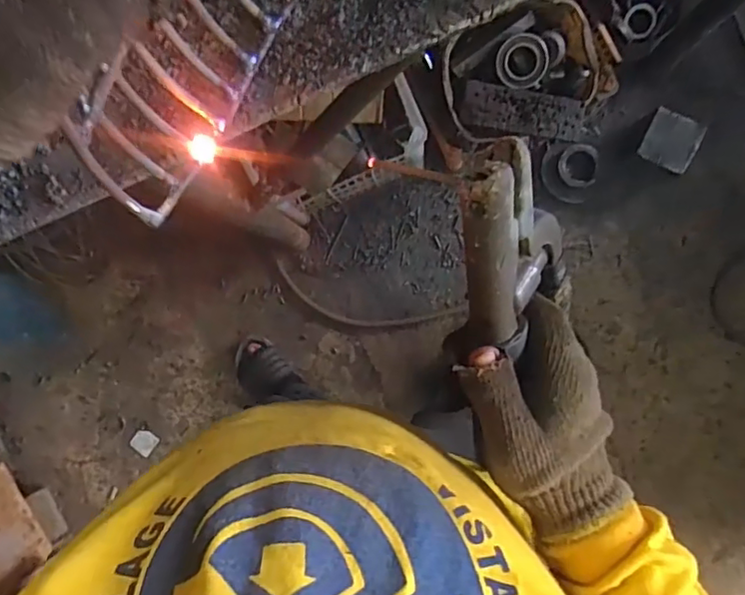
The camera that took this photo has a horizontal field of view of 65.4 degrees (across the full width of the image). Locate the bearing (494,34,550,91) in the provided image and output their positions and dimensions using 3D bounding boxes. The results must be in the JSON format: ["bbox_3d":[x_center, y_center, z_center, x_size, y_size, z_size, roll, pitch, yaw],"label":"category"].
[{"bbox_3d":[0.258,-0.406,1.001,0.086,0.030,0.087,0,94,2],"label":"bearing"}]

